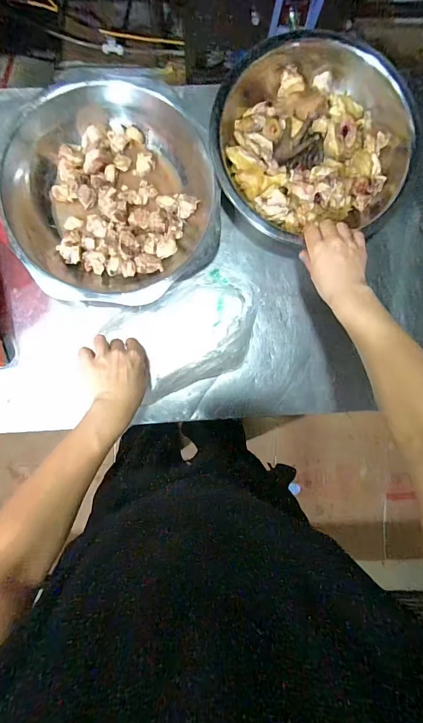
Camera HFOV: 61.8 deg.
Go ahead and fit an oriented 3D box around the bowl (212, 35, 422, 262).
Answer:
[{"bbox_3d":[0.163,-0.357,0.595,0.317,0.088,0.324,-3,90,-3],"label":"bowl"}]

